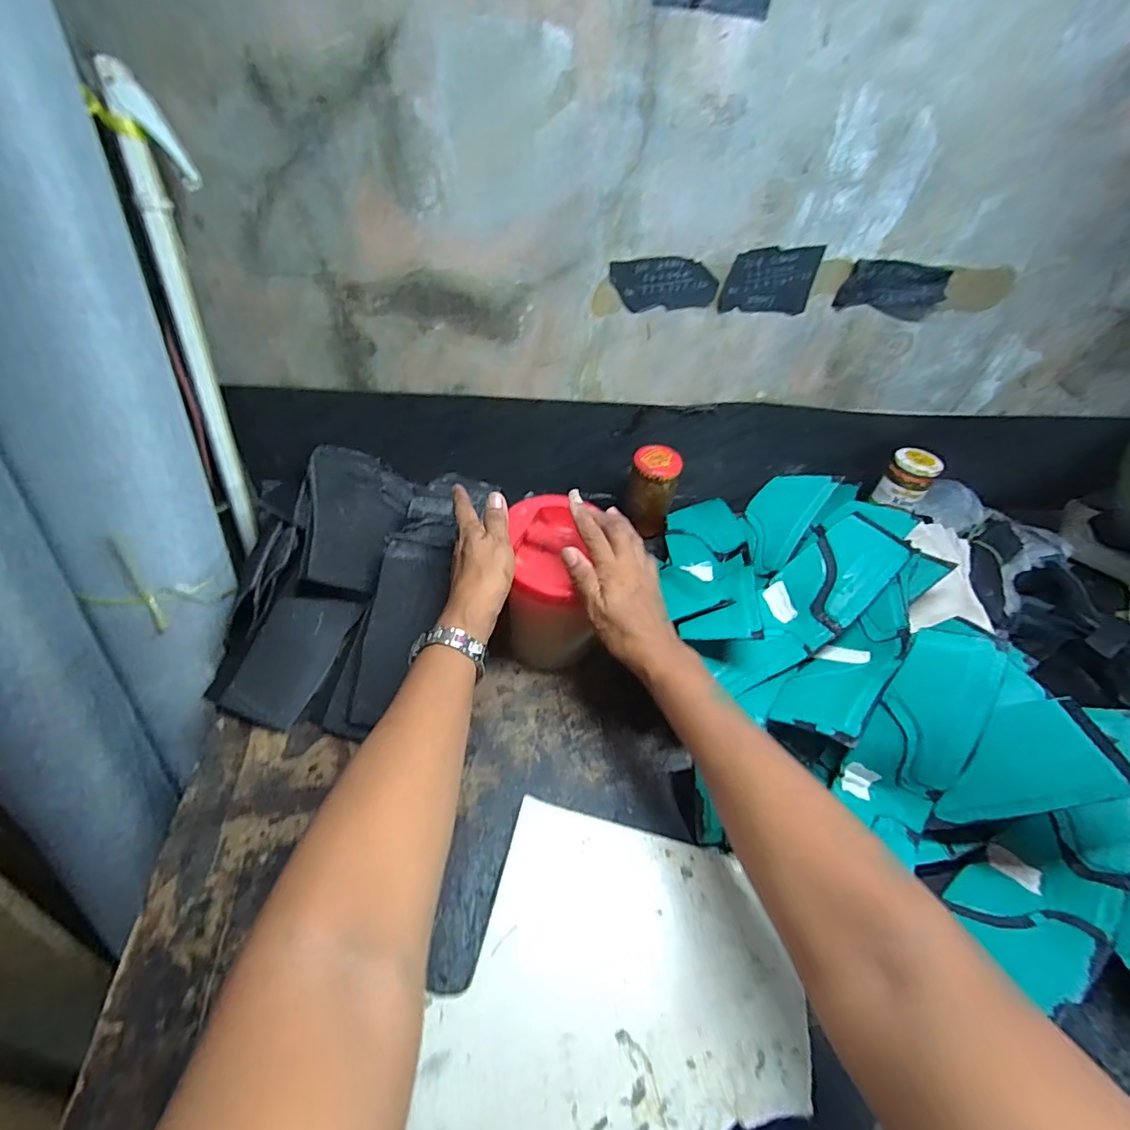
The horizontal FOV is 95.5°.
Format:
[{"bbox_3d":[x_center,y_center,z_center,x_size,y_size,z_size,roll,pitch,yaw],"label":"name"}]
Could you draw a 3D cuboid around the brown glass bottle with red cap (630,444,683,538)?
[{"bbox_3d":[0.113,-0.097,0.670,0.057,0.103,0.049,11,45,3],"label":"brown glass bottle with red cap"}]

